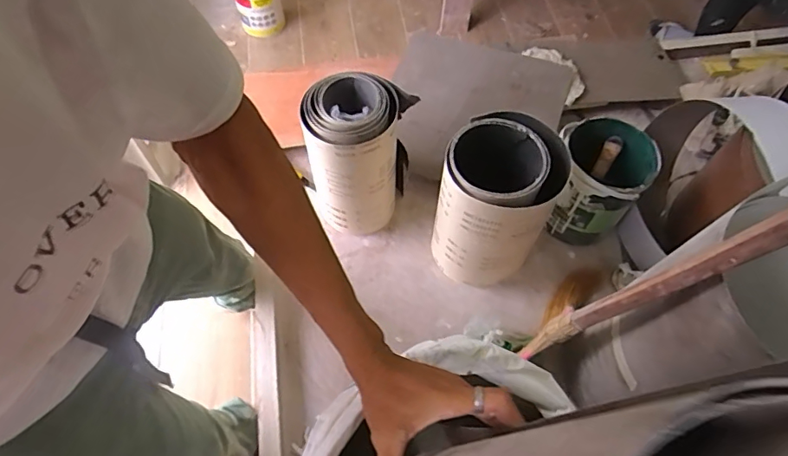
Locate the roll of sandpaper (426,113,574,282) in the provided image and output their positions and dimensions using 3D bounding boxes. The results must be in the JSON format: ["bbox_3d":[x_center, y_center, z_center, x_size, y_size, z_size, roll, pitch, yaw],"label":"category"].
[{"bbox_3d":[0.187,-0.039,0.938,0.186,0.302,0.194,0,60,-1],"label":"roll of sandpaper"}]

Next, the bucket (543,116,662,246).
[{"bbox_3d":[0.407,-0.091,1.024,0.173,0.223,0.175,0,60,-1],"label":"bucket"}]

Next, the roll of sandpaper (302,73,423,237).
[{"bbox_3d":[-0.078,-0.132,0.980,0.172,0.304,0.177,25,63,12],"label":"roll of sandpaper"}]

